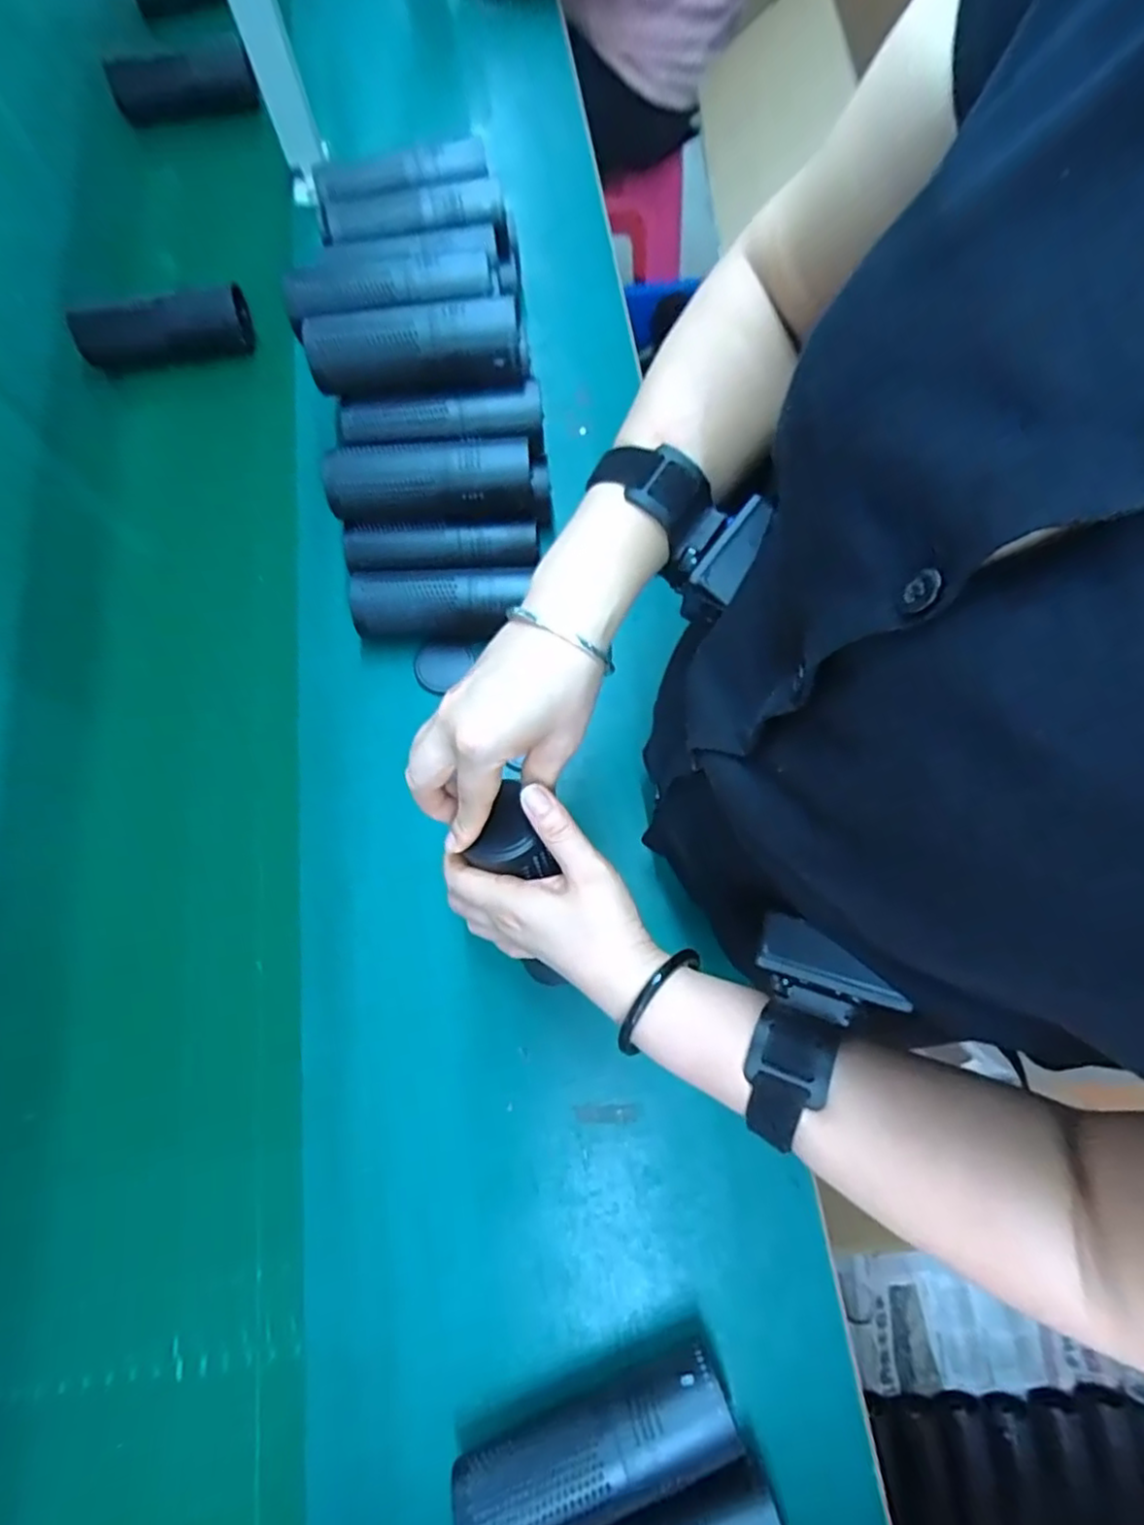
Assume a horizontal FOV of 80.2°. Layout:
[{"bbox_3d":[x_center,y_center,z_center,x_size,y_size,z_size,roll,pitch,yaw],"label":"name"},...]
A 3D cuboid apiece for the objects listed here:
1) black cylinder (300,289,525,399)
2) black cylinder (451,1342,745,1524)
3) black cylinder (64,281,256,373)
[{"bbox_3d":[-0.123,-0.325,0.530,0.164,0.044,0.046,-6,72,-1],"label":"black cylinder"},{"bbox_3d":[0.013,0.404,0.397,0.164,0.043,0.049,-21,73,-6],"label":"black cylinder"},{"bbox_3d":[-0.423,-0.452,0.700,0.169,0.059,0.050,-11,72,-3],"label":"black cylinder"}]

